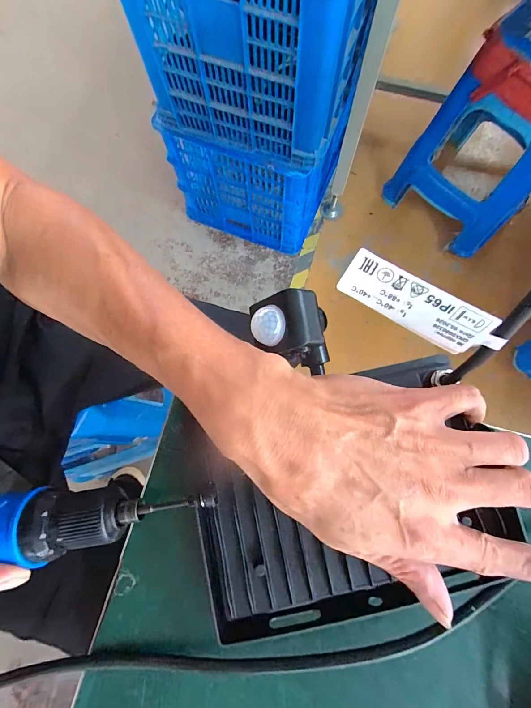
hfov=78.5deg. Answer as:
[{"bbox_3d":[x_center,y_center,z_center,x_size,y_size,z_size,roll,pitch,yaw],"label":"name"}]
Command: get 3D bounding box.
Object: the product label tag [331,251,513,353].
[{"bbox_3d":[0.073,-0.022,0.155,0.077,0.027,0.004,29,52,3],"label":"product label tag"}]

